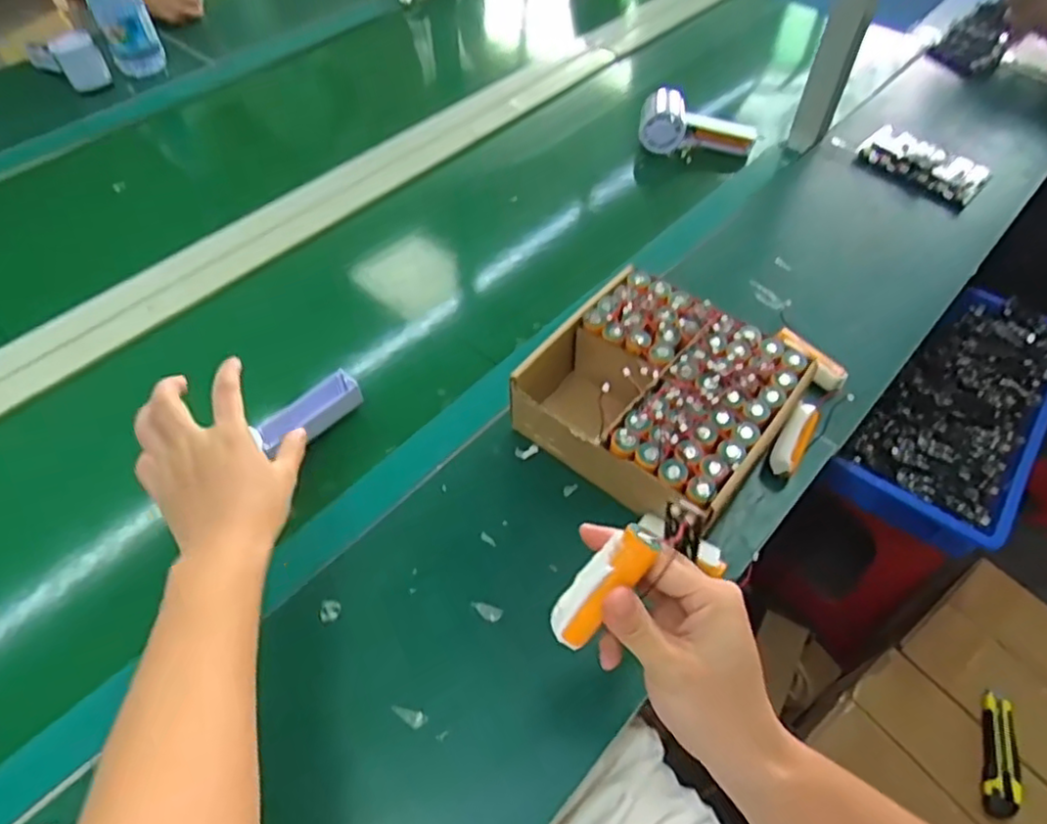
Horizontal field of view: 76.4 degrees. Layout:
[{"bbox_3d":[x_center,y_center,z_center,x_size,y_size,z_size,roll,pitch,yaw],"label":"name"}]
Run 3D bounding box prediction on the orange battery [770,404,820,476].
[{"bbox_3d":[0.236,0.022,0.577,0.022,0.018,0.072,27,57,19],"label":"orange battery"}]

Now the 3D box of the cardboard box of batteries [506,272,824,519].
[{"bbox_3d":[0.115,-0.011,0.577,0.199,0.082,0.186,33,59,22],"label":"cardboard box of batteries"}]

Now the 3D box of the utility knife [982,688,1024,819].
[{"bbox_3d":[0.587,0.417,0.816,0.043,0.016,0.148,18,55,13],"label":"utility knife"}]

